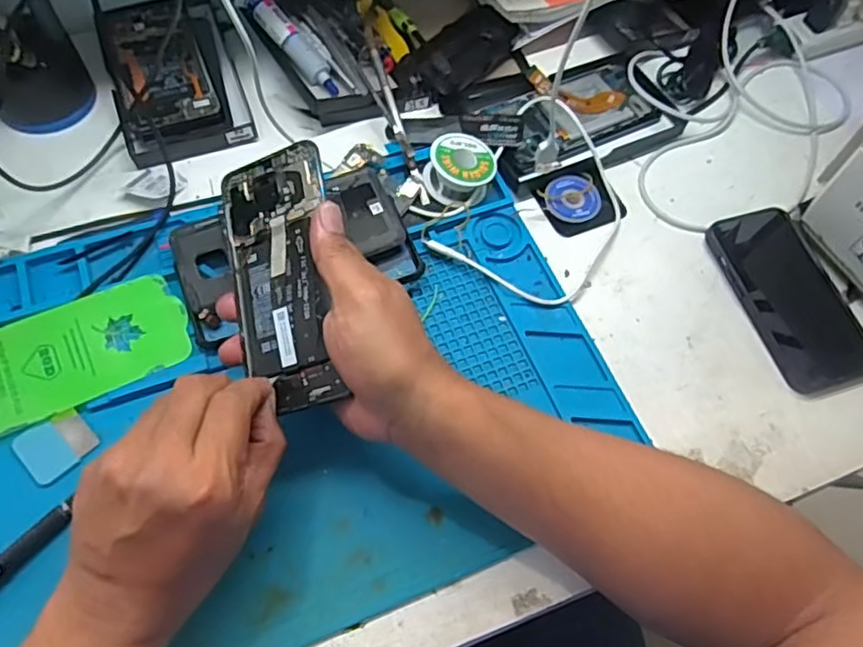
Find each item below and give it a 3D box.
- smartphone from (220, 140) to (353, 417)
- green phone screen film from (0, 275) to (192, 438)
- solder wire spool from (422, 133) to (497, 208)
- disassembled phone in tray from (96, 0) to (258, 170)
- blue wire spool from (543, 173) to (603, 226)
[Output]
[{"bbox_3d":[-0.091,-0.030,0.386,0.074,0.004,0.165,-18,75,20],"label":"smartphone"},{"bbox_3d":[-0.247,0.022,0.422,0.156,0.005,0.073,-24,74,-16],"label":"green phone screen film"},{"bbox_3d":[0.023,-0.124,0.507,0.054,0.032,0.051,2,63,-4],"label":"solder wire spool"},{"bbox_3d":[-0.222,-0.215,0.542,0.101,0.028,0.183,-18,66,-13],"label":"disassembled phone in tray"},{"bbox_3d":[0.117,-0.101,0.519,0.044,0.014,0.043,2,63,-4],"label":"blue wire spool"}]

